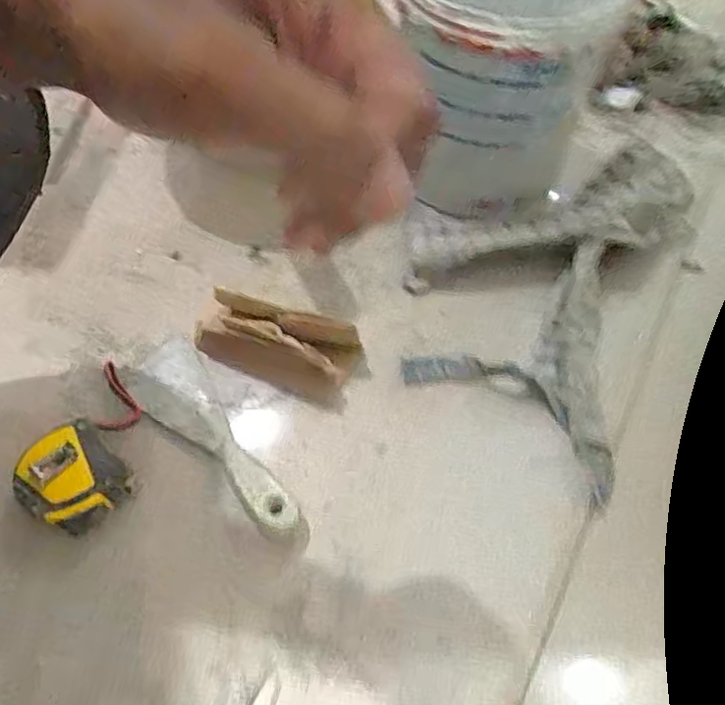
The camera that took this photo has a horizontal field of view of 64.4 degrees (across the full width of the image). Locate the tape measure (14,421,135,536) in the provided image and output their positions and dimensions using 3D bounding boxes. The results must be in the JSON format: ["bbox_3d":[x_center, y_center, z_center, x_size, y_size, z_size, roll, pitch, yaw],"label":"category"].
[{"bbox_3d":[-0.214,0.098,0.432,0.073,0.039,0.063,29,65,17],"label":"tape measure"}]

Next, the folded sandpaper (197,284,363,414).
[{"bbox_3d":[-0.075,-0.010,0.484,0.146,0.055,0.066,18,62,12],"label":"folded sandpaper"}]

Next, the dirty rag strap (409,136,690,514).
[{"bbox_3d":[0.152,-0.076,0.517,0.230,0.047,0.355,23,63,14],"label":"dirty rag strap"}]

